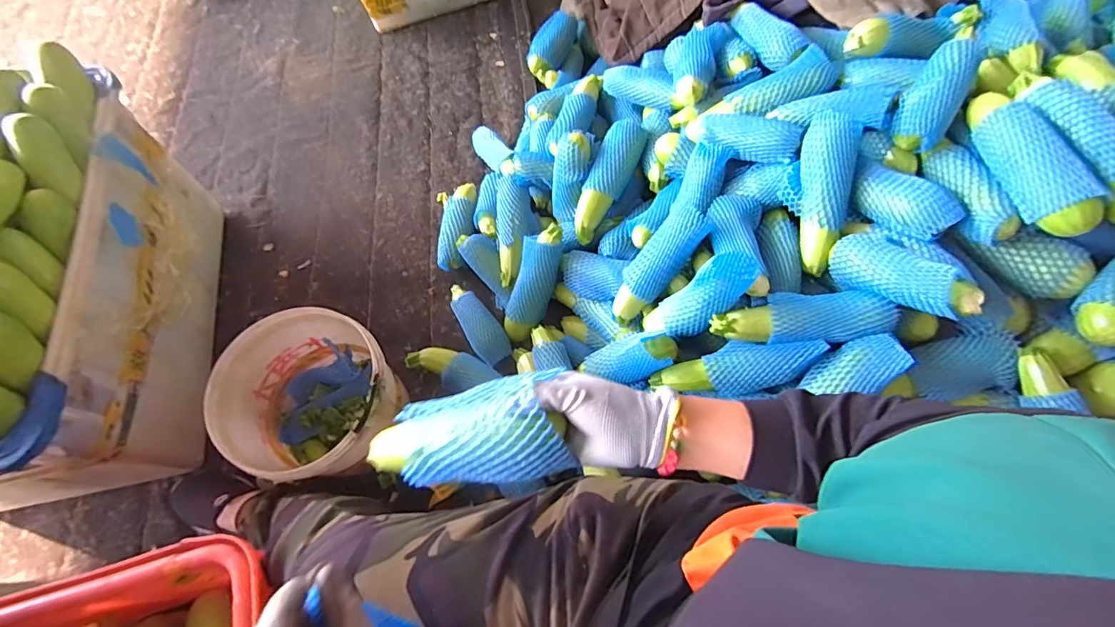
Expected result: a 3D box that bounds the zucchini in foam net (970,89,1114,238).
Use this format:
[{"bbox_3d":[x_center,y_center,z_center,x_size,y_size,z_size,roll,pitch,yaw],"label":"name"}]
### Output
[{"bbox_3d":[0.619,-0.204,0.641,0.060,0.054,0.227,-5,65,-2],"label":"zucchini in foam net"}]

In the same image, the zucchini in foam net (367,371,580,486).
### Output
[{"bbox_3d":[-0.089,0.112,0.461,0.196,0.058,0.090,-13,63,20],"label":"zucchini in foam net"}]

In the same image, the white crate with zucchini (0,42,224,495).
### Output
[{"bbox_3d":[-0.872,-0.040,0.800,0.421,0.450,0.663,-6,65,-2],"label":"white crate with zucchini"}]

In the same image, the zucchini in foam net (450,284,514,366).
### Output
[{"bbox_3d":[-0.166,0.015,1.009,0.066,0.051,0.200,-30,68,-13],"label":"zucchini in foam net"}]

